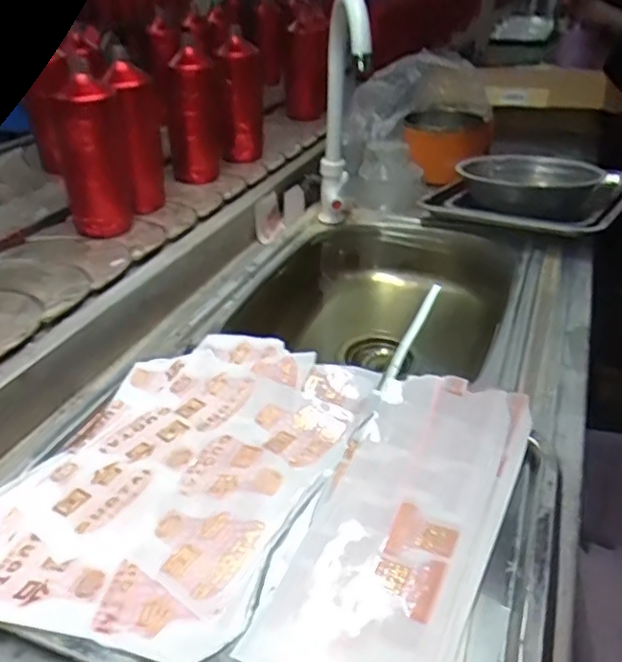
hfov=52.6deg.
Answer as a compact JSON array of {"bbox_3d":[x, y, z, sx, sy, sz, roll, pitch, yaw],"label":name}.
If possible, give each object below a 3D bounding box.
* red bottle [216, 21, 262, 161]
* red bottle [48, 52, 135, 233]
[{"bbox_3d":[-0.117,-0.388,1.058,0.064,0.192,0.082,-3,32,-4],"label":"red bottle"},{"bbox_3d":[-0.278,-0.230,0.808,0.083,0.197,0.086,-11,34,-15],"label":"red bottle"}]

